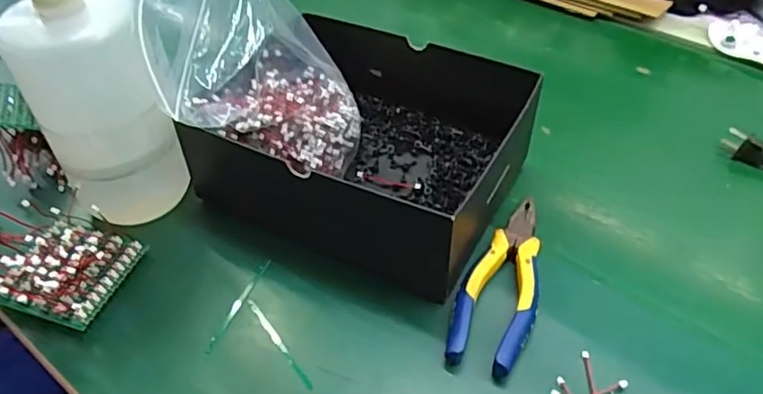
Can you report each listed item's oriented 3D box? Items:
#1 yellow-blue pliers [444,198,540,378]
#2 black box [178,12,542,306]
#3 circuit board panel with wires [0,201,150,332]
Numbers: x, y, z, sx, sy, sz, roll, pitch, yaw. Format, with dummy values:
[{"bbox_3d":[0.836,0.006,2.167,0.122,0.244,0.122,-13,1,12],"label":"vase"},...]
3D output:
[{"bbox_3d":[0.089,0.059,0.445,0.054,0.020,0.149,12,46,14],"label":"yellow-blue pliers"},{"bbox_3d":[-0.011,-0.050,0.511,0.241,0.079,0.192,19,48,20],"label":"black box"},{"bbox_3d":[-0.247,0.045,0.441,0.101,0.062,0.099,14,46,16],"label":"circuit board panel with wires"}]

